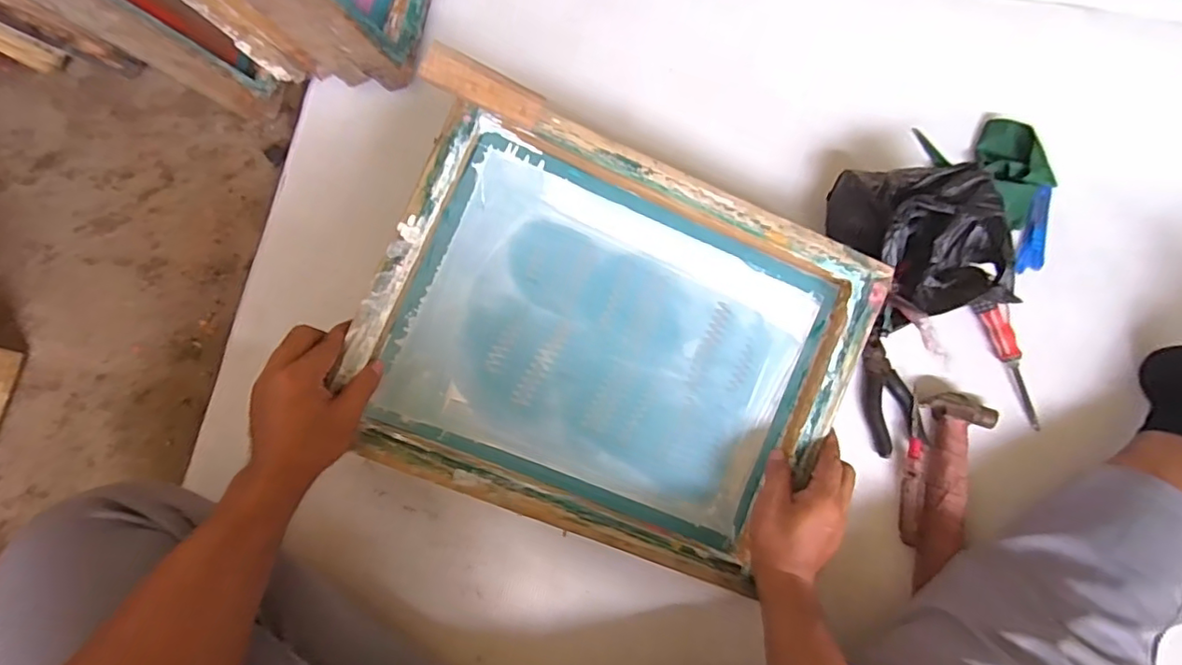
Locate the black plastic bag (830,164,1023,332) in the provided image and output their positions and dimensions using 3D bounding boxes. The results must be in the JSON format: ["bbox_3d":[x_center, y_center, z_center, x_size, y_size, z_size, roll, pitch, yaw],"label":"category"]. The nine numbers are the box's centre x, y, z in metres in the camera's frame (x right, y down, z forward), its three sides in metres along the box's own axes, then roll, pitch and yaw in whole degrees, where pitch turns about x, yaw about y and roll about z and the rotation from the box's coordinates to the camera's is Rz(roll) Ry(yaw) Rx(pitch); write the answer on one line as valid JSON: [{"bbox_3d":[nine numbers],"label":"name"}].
[{"bbox_3d":[0.348,-0.103,0.629,0.129,0.123,0.182,-6,75,-4],"label":"black plastic bag"}]

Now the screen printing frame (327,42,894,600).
[{"bbox_3d":[0.019,0.009,0.546,0.444,0.055,0.349,23,87,-6],"label":"screen printing frame"}]

